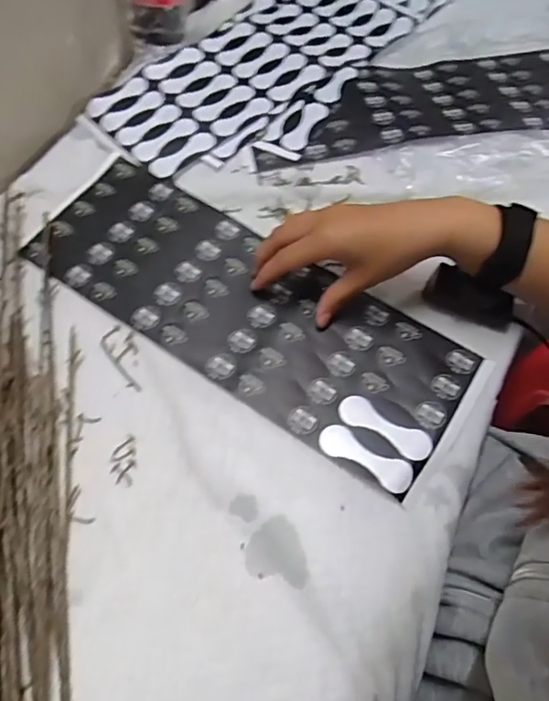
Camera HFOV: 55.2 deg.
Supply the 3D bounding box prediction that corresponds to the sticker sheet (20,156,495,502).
[{"bbox_3d":[-0.028,-0.039,0.453,0.394,0.009,0.140,31,67,14],"label":"sticker sheet"}]

